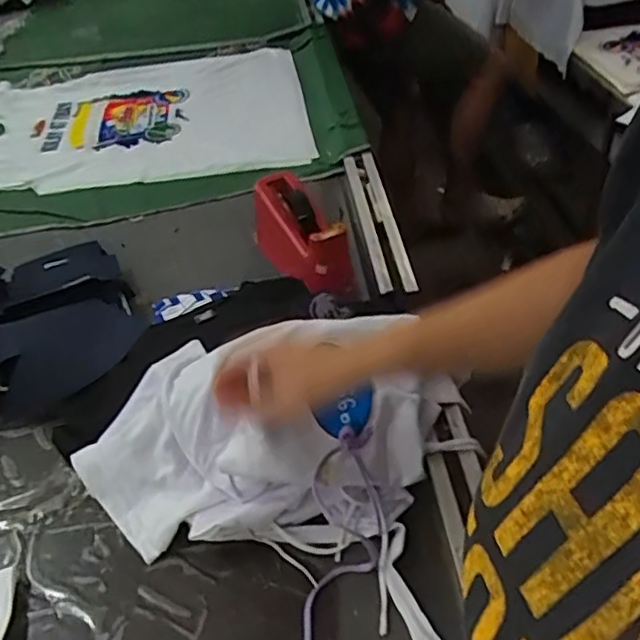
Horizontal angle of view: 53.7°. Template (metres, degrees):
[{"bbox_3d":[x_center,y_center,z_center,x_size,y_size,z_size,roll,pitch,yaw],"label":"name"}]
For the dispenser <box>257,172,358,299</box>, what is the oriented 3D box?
[{"bbox_3d":[-0.027,-0.115,0.893,0.085,0.106,0.204,-22,44,-11],"label":"dispenser"}]

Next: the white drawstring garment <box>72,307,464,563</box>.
[{"bbox_3d":[-0.050,0.101,0.646,0.376,0.112,0.227,-14,44,-10],"label":"white drawstring garment"}]

